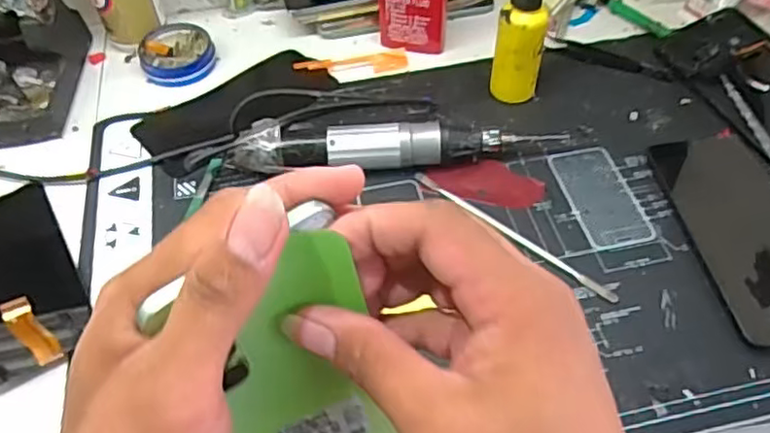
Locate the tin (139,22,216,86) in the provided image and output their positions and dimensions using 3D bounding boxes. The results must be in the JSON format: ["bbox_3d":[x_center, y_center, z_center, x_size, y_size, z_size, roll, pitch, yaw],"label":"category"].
[{"bbox_3d":[-0.179,-0.143,0.557,0.061,0.021,0.059,-1,52,1],"label":"tin"}]

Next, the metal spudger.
[{"bbox_3d":[0.083,0.011,0.434,0.160,0.005,0.009,34,61,25],"label":"metal spudger"}]

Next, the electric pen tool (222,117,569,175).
[{"bbox_3d":[0.013,-0.052,0.467,0.238,0.035,0.039,-2,52,0],"label":"electric pen tool"}]

